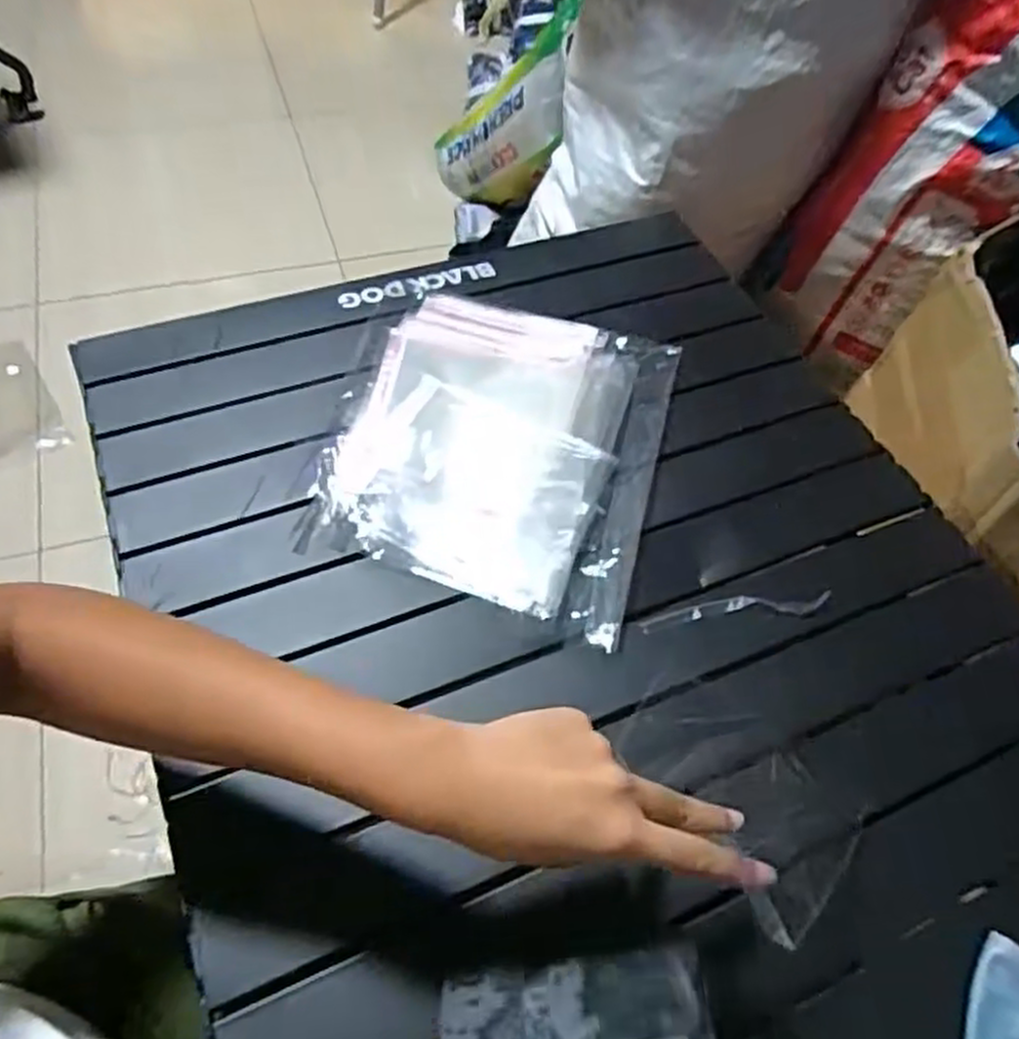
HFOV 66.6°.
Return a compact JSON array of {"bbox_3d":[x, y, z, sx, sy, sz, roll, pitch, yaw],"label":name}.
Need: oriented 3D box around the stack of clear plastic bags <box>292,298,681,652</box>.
[{"bbox_3d":[-0.009,-0.064,0.612,0.248,0.023,0.288,15,55,6],"label":"stack of clear plastic bags"}]

